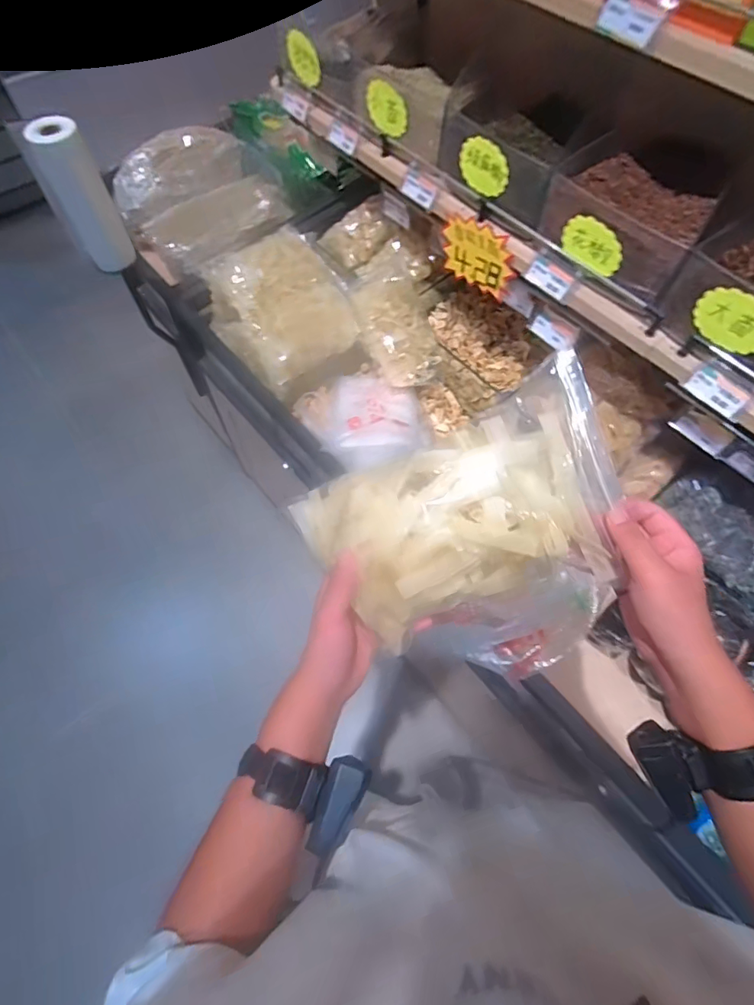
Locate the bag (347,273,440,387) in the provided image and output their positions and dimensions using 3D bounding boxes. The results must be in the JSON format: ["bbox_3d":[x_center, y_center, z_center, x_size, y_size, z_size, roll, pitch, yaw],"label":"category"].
[{"bbox_3d":[0.049,-0.377,1.070,0.150,0.053,0.254,-28,105,-2],"label":"bag"}]

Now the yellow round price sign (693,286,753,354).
[{"bbox_3d":[0.516,-0.263,0.710,0.008,0.081,0.112,-37,71,-20],"label":"yellow round price sign"}]

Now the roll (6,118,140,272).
[{"bbox_3d":[-0.581,-0.594,0.968,0.103,0.256,0.081,-29,67,-14],"label":"roll"}]

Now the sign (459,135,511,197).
[{"bbox_3d":[0.190,-0.605,0.881,0.011,0.084,0.118,-40,70,-18],"label":"sign"}]

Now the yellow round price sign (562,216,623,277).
[{"bbox_3d":[0.353,-0.425,0.805,0.006,0.070,0.113,-27,64,-29],"label":"yellow round price sign"}]

